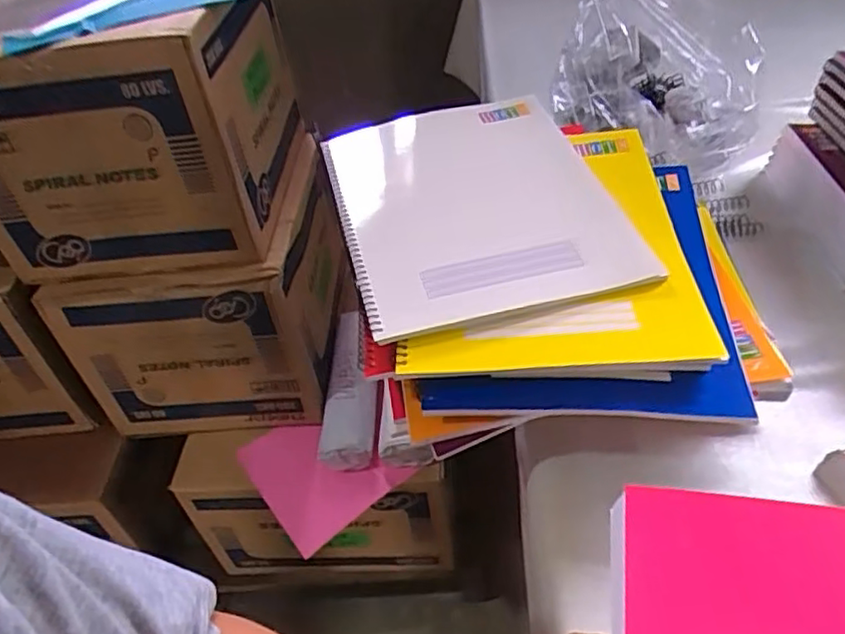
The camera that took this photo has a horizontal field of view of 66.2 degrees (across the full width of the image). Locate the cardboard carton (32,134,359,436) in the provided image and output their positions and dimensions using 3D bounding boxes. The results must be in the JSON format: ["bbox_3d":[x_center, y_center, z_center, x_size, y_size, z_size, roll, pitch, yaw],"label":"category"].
[{"bbox_3d":[-0.325,-0.049,1.060,0.339,0.288,0.364,-2,42,6],"label":"cardboard carton"}]

